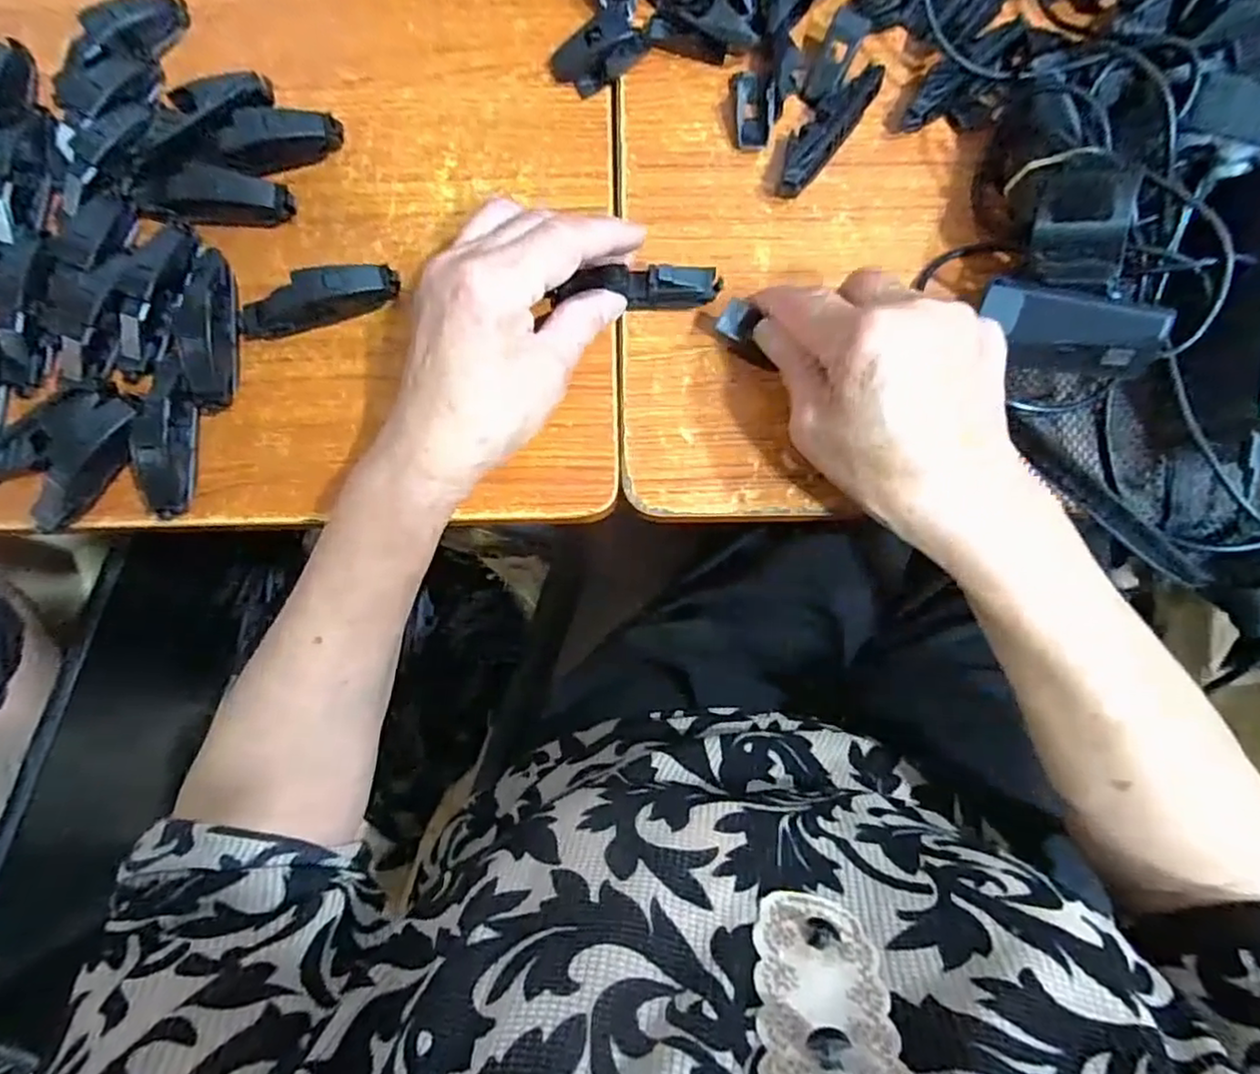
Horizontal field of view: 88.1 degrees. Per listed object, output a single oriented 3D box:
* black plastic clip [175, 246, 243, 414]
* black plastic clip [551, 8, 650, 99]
[{"bbox_3d":[-0.209,-0.104,0.323,0.024,0.015,0.078,-1,86,0],"label":"black plastic clip"},{"bbox_3d":[-0.014,-0.247,0.329,0.050,0.018,0.024,-28,87,-2],"label":"black plastic clip"}]

